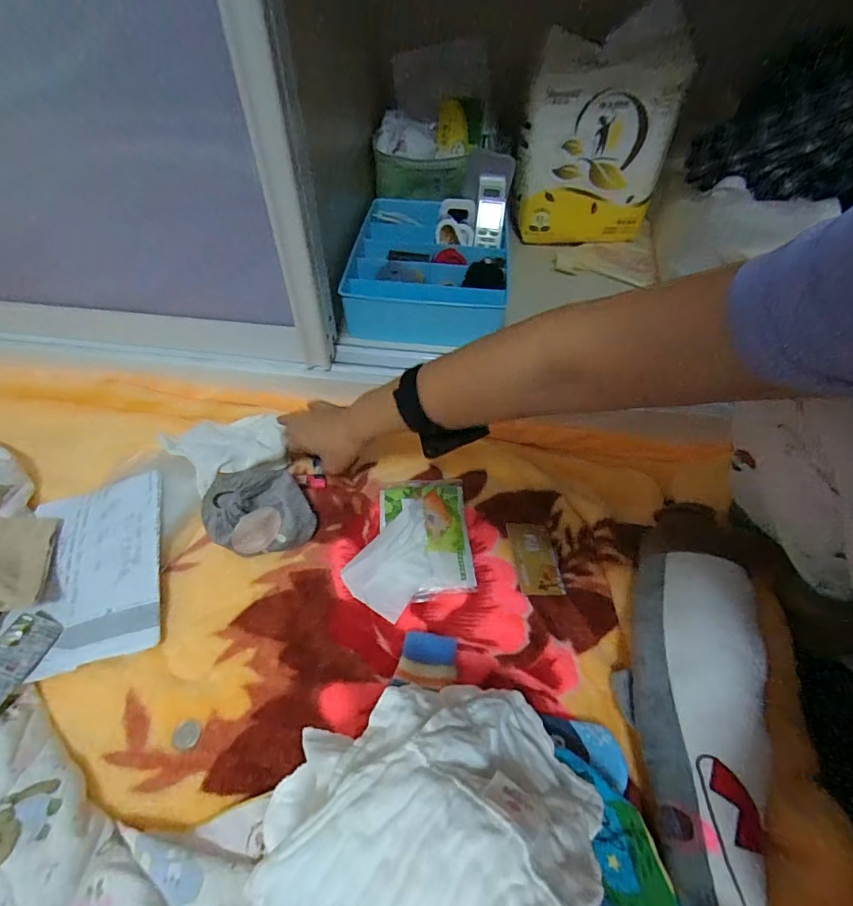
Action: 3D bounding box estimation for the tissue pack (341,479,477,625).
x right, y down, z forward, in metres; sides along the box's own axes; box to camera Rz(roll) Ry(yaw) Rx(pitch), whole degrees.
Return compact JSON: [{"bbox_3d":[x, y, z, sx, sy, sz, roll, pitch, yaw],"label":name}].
[{"bbox_3d":[-0.018,0.093,0.509,0.135,0.035,0.160,-2,52,-3],"label":"tissue pack"}]

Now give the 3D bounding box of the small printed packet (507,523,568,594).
[{"bbox_3d":[0.125,0.120,0.517,0.052,0.004,0.087,2,49,-11],"label":"small printed packet"}]

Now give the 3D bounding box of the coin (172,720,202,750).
[{"bbox_3d":[-0.217,0.254,0.408,0.024,0.004,0.022,1,52,-1],"label":"coin"}]

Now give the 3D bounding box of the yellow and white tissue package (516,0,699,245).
[{"bbox_3d":[0.299,-0.543,0.792,0.249,0.313,0.085,-2,52,-3],"label":"yellow and white tissue package"}]

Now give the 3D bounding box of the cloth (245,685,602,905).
[{"bbox_3d":[0.015,0.234,0.245,0.203,0.114,0.192,-20,55,-17],"label":"cloth"}]

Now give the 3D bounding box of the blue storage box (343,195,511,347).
[{"bbox_3d":[0.003,-0.310,0.743,0.256,0.063,0.362,5,52,2],"label":"blue storage box"}]

